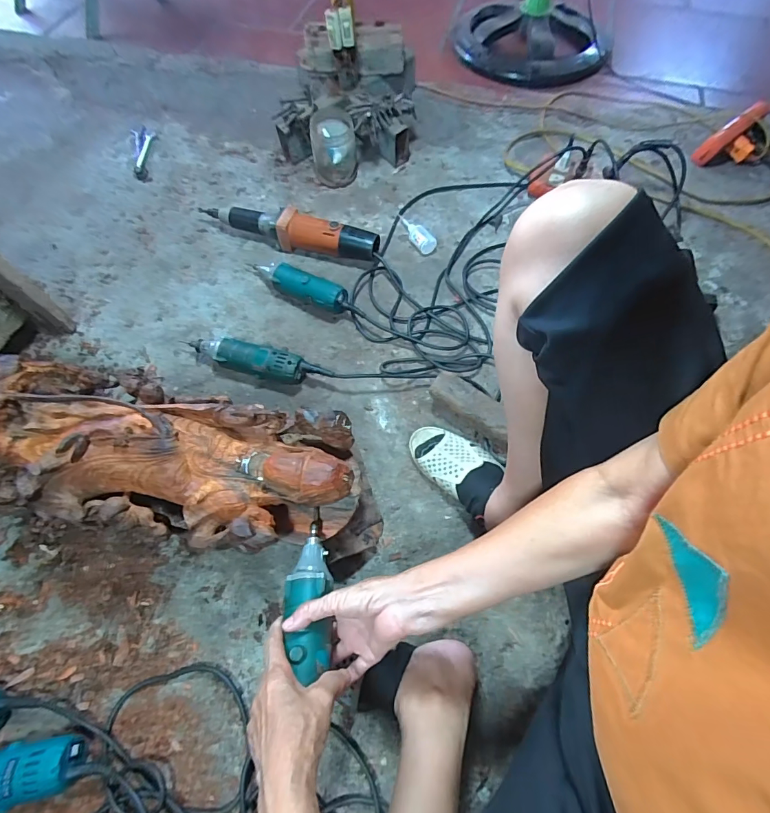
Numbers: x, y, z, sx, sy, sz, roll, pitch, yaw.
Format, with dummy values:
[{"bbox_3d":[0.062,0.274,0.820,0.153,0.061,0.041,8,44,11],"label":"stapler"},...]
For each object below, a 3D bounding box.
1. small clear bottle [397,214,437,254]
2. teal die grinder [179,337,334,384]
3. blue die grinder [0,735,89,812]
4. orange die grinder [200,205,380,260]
[{"bbox_3d":[0.066,-0.368,0.857,0.041,0.031,0.122,-18,64,-8],"label":"small clear bottle"},{"bbox_3d":[-0.223,-0.077,0.707,0.272,0.055,0.056,12,63,7],"label":"teal die grinder"},{"bbox_3d":[-0.447,0.418,0.458,0.211,0.051,0.058,-14,63,-6],"label":"blue die grinder"},{"bbox_3d":[-0.205,-0.358,0.833,0.395,0.071,0.062,18,64,10],"label":"orange die grinder"}]

